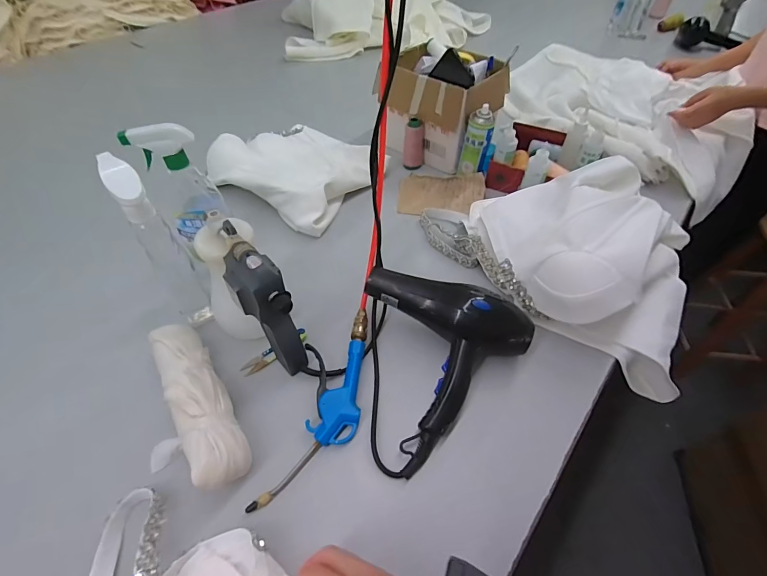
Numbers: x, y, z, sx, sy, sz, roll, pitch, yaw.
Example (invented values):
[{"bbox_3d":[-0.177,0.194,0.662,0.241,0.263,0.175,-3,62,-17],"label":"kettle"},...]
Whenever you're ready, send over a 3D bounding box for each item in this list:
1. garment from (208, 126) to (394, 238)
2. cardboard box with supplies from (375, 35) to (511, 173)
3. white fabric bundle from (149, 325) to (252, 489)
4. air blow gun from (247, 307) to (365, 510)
[{"bbox_3d":[-0.182,-0.268,0.822,0.309,0.078,0.272,29,55,23],"label":"garment"},{"bbox_3d":[0.122,-0.412,0.859,0.255,0.212,0.178,25,54,20],"label":"cardboard box with supplies"},{"bbox_3d":[-0.237,0.136,0.484,0.061,0.067,0.247,-27,55,-21],"label":"white fabric bundle"},{"bbox_3d":[-0.077,0.146,0.497,0.094,0.031,0.267,9,50,7],"label":"air blow gun"}]

